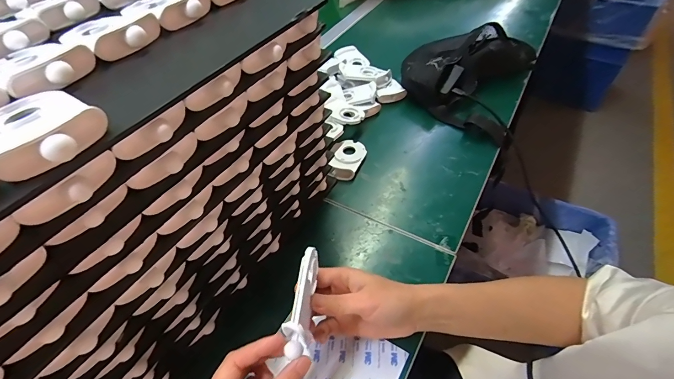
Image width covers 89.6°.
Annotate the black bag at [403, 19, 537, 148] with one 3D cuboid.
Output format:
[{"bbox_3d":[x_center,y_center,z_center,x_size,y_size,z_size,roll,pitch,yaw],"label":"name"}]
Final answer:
[{"bbox_3d":[0.239,-0.216,0.640,0.217,0.086,0.263,19,53,20],"label":"black bag"}]

